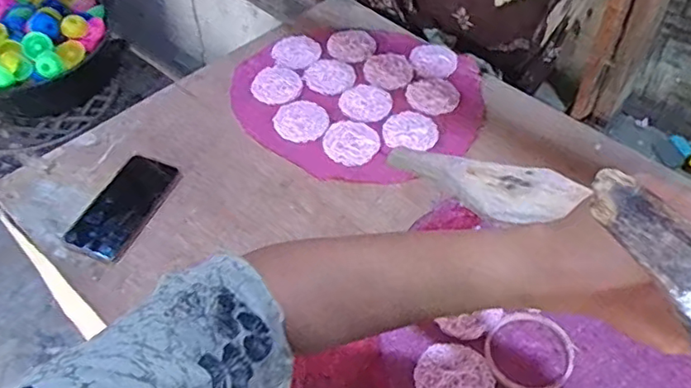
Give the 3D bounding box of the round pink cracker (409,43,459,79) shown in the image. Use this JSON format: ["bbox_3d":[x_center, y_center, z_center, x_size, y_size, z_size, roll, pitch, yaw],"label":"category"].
[{"bbox_3d":[0.140,-0.217,0.943,0.070,0.009,0.078,-10,49,-6],"label":"round pink cracker"}]

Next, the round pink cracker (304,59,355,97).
[{"bbox_3d":[-0.021,-0.184,0.917,0.078,0.009,0.092,12,51,12],"label":"round pink cracker"}]

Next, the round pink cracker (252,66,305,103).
[{"bbox_3d":[-0.102,-0.165,0.895,0.072,0.008,0.076,-1,49,1],"label":"round pink cracker"}]

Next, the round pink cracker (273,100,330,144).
[{"bbox_3d":[-0.064,-0.106,0.845,0.073,0.006,0.077,-1,49,1],"label":"round pink cracker"}]

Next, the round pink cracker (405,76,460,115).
[{"bbox_3d":[0.131,-0.151,0.888,0.078,0.004,0.076,-1,49,1],"label":"round pink cracker"}]

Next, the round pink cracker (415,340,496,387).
[{"bbox_3d":[0.109,0.184,0.591,0.077,0.006,0.074,-1,49,1],"label":"round pink cracker"}]

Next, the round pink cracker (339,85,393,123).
[{"bbox_3d":[0.030,-0.133,0.867,0.074,0.005,0.070,-1,49,1],"label":"round pink cracker"}]

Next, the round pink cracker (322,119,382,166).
[{"bbox_3d":[0.009,-0.074,0.820,0.074,0.006,0.074,-1,49,1],"label":"round pink cracker"}]

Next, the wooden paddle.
[{"bbox_3d":[0.098,-0.012,0.471,0.054,0.006,0.183,-46,36,-17],"label":"wooden paddle"}]

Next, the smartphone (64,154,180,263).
[{"bbox_3d":[-0.278,0.012,0.748,0.082,0.007,0.152,14,51,14],"label":"smartphone"}]

